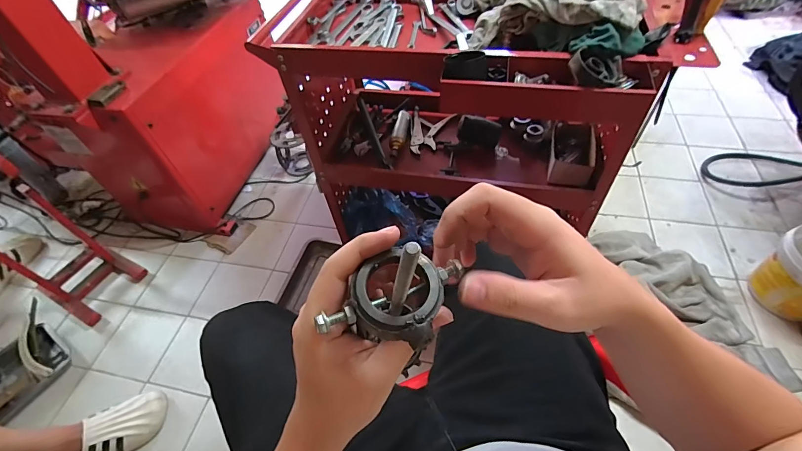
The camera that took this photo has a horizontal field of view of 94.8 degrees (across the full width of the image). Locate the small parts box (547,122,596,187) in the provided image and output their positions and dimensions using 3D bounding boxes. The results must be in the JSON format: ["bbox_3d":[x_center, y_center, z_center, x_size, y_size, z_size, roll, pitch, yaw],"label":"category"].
[{"bbox_3d":[0.403,-0.170,0.876,0.096,0.071,0.140,7,52,10],"label":"small parts box"}]

